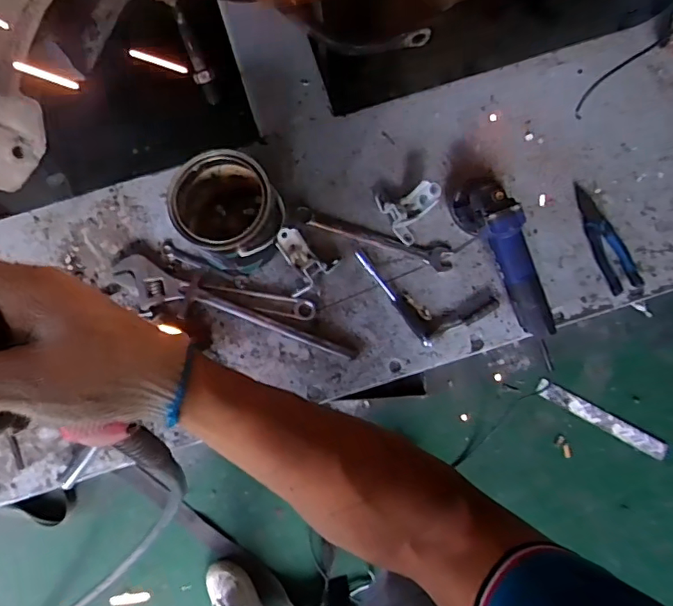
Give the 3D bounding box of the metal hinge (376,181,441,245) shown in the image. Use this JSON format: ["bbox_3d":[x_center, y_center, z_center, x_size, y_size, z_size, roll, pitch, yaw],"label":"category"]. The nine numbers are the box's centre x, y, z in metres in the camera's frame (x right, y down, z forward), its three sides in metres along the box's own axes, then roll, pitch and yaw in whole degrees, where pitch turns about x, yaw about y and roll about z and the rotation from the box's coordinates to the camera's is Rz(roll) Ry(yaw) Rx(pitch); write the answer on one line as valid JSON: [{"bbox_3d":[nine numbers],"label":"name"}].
[{"bbox_3d":[0.135,-0.172,0.896,0.103,0.045,0.107,-31,80,-4],"label":"metal hinge"}]

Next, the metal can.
[{"bbox_3d":[-0.178,-0.146,0.841,0.166,0.160,0.153,0,80,1],"label":"metal can"}]

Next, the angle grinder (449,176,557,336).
[{"bbox_3d":[0.276,-0.086,0.845,0.097,0.093,0.301,-13,80,-1],"label":"angle grinder"}]

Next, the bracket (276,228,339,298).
[{"bbox_3d":[-0.063,-0.077,0.880,0.098,0.046,0.104,-42,81,-6],"label":"bracket"}]

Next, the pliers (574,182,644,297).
[{"bbox_3d":[0.465,-0.114,0.880,0.064,0.023,0.198,-21,80,-2],"label":"pliers"}]

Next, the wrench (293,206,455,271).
[{"bbox_3d":[0.068,-0.117,0.904,0.285,0.011,0.042,17,80,4],"label":"wrench"}]

